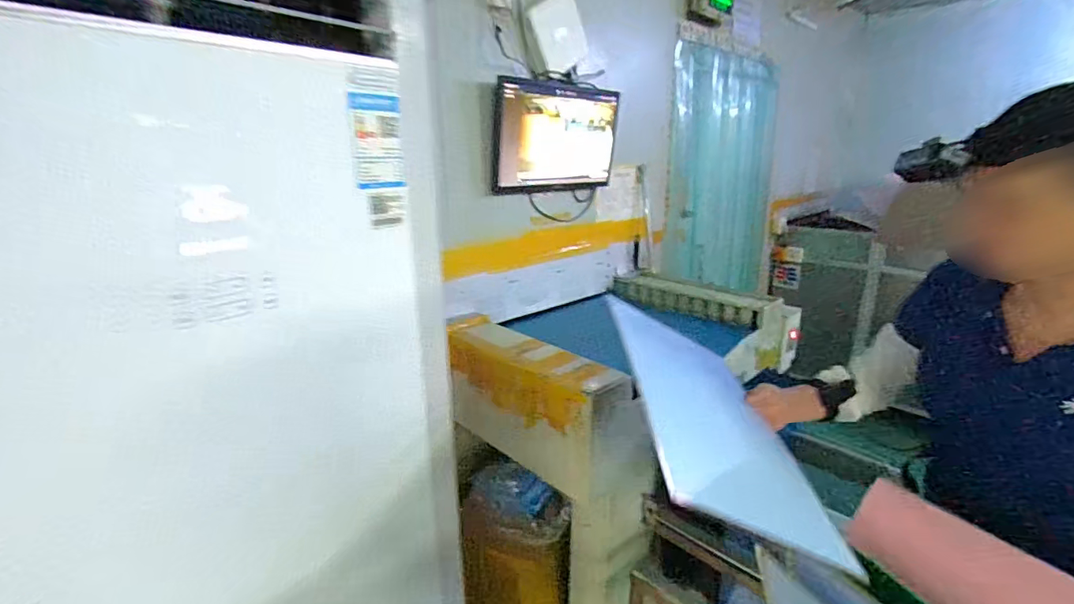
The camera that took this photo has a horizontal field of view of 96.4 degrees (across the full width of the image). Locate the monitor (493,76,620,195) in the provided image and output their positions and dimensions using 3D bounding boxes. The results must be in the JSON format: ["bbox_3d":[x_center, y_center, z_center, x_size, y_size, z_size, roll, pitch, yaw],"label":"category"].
[{"bbox_3d":[0.068,-0.505,1.498,0.510,0.307,0.064,-15,22,-37],"label":"monitor"}]

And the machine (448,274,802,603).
[{"bbox_3d":[0.310,0.446,1.637,1.068,0.920,0.634,-16,23,-39],"label":"machine"}]

